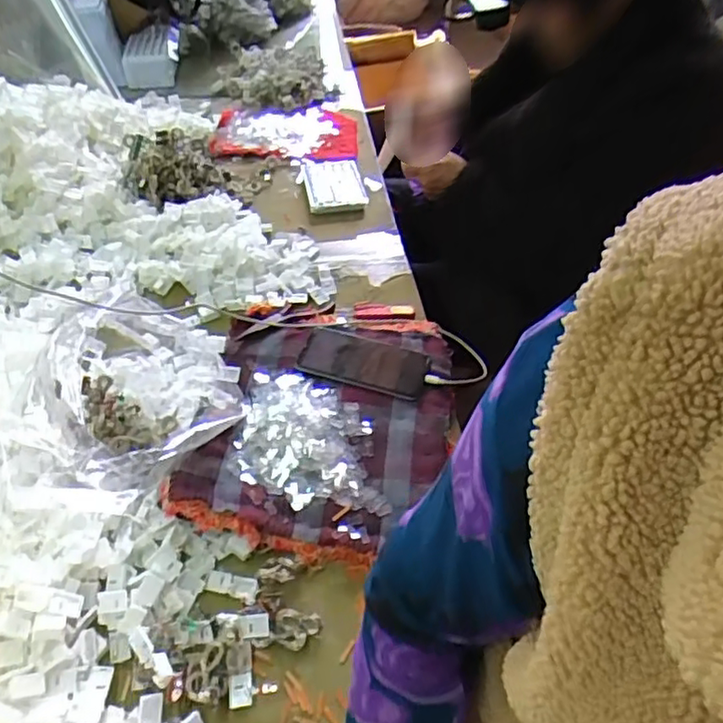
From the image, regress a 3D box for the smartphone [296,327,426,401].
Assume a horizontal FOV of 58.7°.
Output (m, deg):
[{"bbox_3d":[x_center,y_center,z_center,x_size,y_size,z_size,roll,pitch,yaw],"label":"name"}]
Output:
[{"bbox_3d":[0.003,-0.004,0.807,0.159,0.007,0.085,12,49,10],"label":"smartphone"}]

